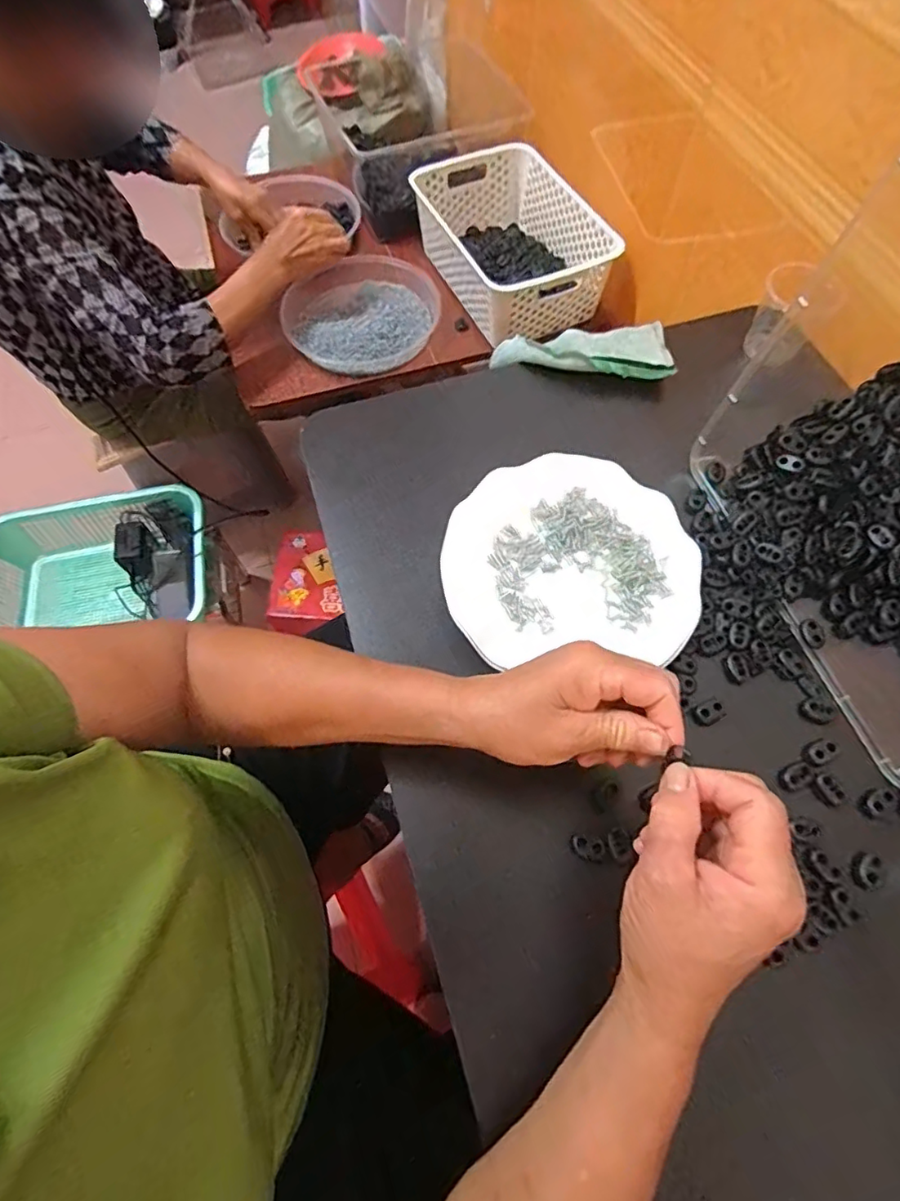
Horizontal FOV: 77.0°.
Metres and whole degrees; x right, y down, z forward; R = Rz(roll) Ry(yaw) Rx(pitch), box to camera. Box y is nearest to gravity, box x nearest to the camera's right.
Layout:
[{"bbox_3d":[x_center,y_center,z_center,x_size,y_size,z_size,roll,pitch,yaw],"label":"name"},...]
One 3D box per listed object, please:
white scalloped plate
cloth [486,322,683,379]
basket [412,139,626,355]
[{"bbox_3d":[0.089,-0.033,0.427,0.178,0.028,0.160,-2,65,1],"label":"white scalloped plate"},{"bbox_3d":[0.124,-0.241,0.541,0.161,0.028,0.079,4,65,4],"label":"cloth"},{"bbox_3d":[0.093,-0.542,0.854,0.209,0.101,0.315,-23,66,-9],"label":"basket"}]

